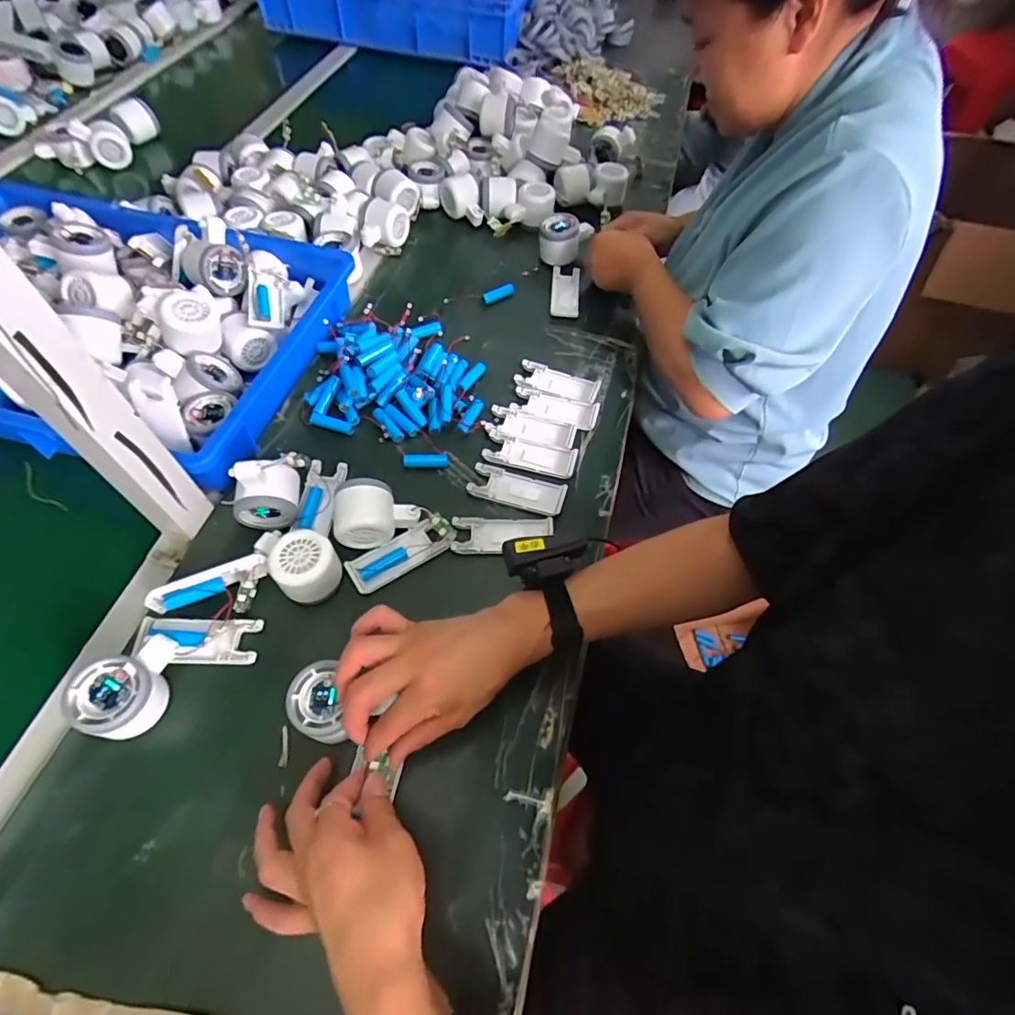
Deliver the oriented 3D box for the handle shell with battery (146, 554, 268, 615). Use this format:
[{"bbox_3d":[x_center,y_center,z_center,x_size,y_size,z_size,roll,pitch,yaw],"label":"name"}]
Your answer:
[{"bbox_3d":[-0.273,0.069,0.494,0.102,0.027,0.022,-20,61,-14],"label":"handle shell with battery"}]

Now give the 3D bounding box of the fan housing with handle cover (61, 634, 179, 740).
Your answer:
[{"bbox_3d":[-0.313,0.146,0.437,0.053,0.052,0.077,-4,59,-4],"label":"fan housing with handle cover"}]

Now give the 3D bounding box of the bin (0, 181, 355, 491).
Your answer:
[{"bbox_3d":[-0.506,-0.244,0.654,0.542,0.106,0.377,13,59,6],"label":"bin"}]

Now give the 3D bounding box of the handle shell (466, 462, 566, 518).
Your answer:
[{"bbox_3d":[0.012,-0.021,0.578,0.102,0.008,0.044,16,59,8],"label":"handle shell"}]

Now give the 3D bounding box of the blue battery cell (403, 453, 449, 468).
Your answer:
[{"bbox_3d":[-0.092,-0.052,0.600,0.050,0.016,0.014,-3,59,-4],"label":"blue battery cell"}]

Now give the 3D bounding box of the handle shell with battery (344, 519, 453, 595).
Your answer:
[{"bbox_3d":[-0.109,0.047,0.530,0.097,0.014,0.038,-27,63,-17],"label":"handle shell with battery"}]

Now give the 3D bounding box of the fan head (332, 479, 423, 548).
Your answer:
[{"bbox_3d":[-0.130,0.005,0.531,0.081,0.058,0.054,-2,59,-3],"label":"fan head"}]

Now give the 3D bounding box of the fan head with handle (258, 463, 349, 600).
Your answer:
[{"bbox_3d":[-0.201,0.017,0.537,0.072,0.050,0.164,-3,46,-4],"label":"fan head with handle"}]

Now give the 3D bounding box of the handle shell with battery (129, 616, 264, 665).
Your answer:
[{"bbox_3d":[-0.277,0.117,0.475,0.101,0.026,0.040,1,59,-1],"label":"handle shell with battery"}]

